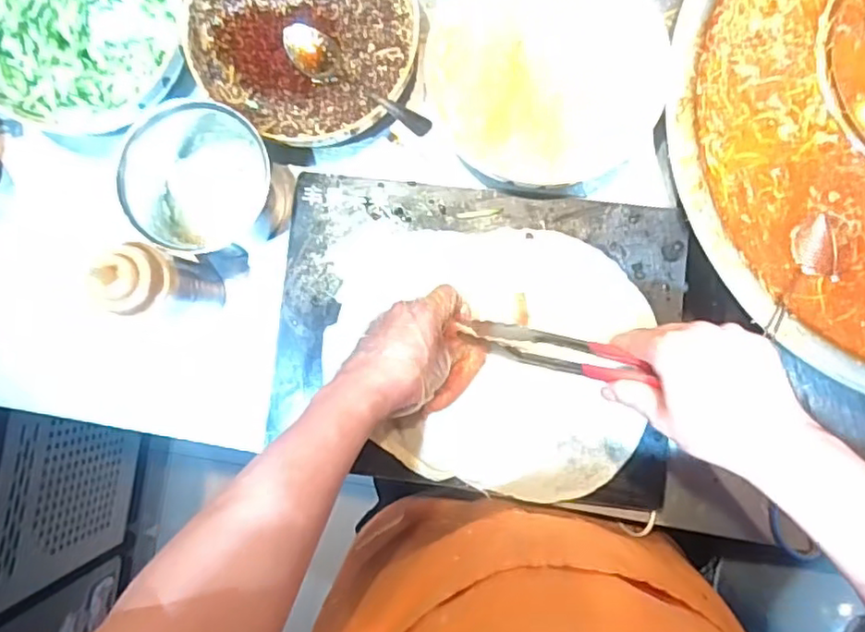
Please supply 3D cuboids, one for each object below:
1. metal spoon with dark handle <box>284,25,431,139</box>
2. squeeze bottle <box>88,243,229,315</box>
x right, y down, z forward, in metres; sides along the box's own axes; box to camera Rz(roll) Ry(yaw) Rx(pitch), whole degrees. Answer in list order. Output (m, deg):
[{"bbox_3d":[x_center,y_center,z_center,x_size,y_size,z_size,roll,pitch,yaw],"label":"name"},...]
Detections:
[{"bbox_3d":[-0.075,-0.229,0.609,0.189,0.019,0.039,39,90,19],"label":"metal spoon with dark handle"},{"bbox_3d":[-0.243,-0.027,0.571,0.051,0.173,0.061,15,88,4],"label":"squeeze bottle"}]

